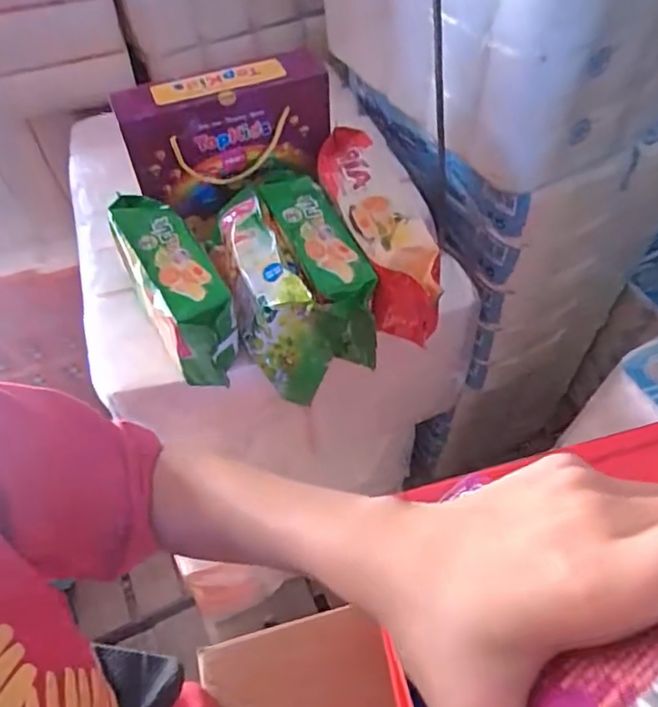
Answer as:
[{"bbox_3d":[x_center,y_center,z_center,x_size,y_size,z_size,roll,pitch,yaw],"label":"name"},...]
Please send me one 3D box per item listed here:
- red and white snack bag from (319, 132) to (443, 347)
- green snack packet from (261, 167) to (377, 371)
[{"bbox_3d":[0.054,-0.140,0.722,0.087,0.114,0.285,-13,54,-6],"label":"red and white snack bag"},{"bbox_3d":[-0.020,-0.109,0.720,0.080,0.122,0.255,-16,57,-13],"label":"green snack packet"}]

